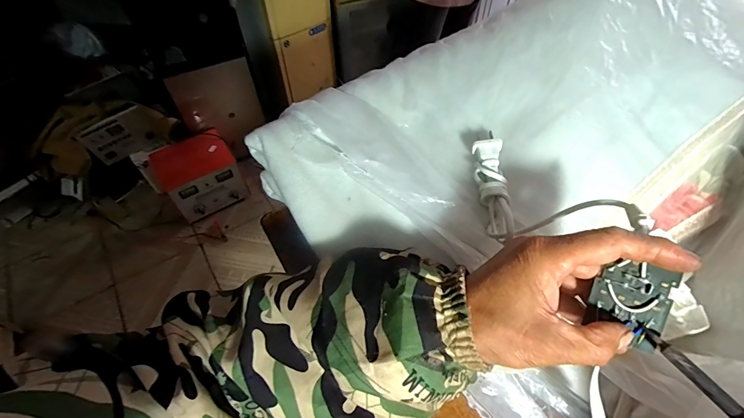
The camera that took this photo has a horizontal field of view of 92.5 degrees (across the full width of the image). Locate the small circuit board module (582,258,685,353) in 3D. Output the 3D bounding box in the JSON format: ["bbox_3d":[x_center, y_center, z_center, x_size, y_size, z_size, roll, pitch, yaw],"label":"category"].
[{"bbox_3d":[0.165,0.061,0.229,0.040,0.051,0.004,19,12,31],"label":"small circuit board module"}]

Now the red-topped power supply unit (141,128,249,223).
[{"bbox_3d":[-0.642,-0.115,1.333,0.266,0.214,0.219,-33,59,-22],"label":"red-topped power supply unit"}]

